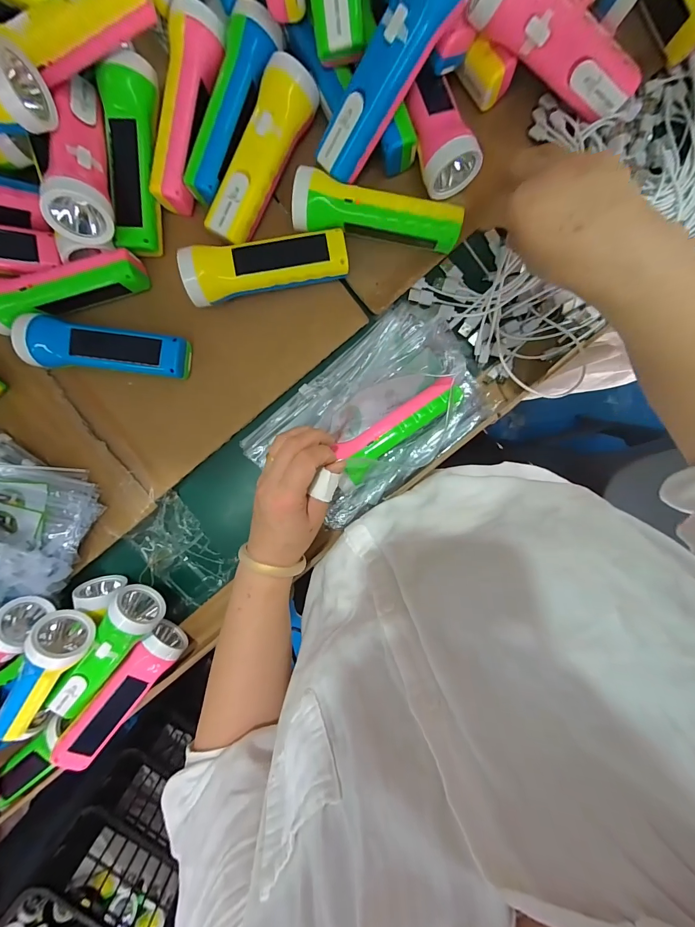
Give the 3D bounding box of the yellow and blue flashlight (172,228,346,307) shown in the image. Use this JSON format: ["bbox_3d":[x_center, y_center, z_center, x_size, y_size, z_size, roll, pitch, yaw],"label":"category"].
[{"bbox_3d":[-0.080,-0.198,0.352,0.159,0.035,0.044,-11,96,2],"label":"yellow and blue flashlight"}]

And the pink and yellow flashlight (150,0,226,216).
[{"bbox_3d":[-0.160,-0.344,0.346,0.048,0.039,0.167,17,96,-1],"label":"pink and yellow flashlight"}]

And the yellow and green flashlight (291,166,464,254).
[{"bbox_3d":[0.027,-0.243,0.350,0.158,0.045,0.041,10,96,0],"label":"yellow and green flashlight"}]

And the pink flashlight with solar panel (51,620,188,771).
[{"bbox_3d":[-0.258,0.266,0.404,0.048,0.043,0.167,39,76,-3],"label":"pink flashlight with solar panel"}]

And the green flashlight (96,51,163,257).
[{"bbox_3d":[-0.214,-0.300,0.352,0.048,0.047,0.158,5,96,0],"label":"green flashlight"}]

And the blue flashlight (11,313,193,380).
[{"bbox_3d":[-0.255,-0.121,0.380,0.164,0.052,0.054,4,96,0],"label":"blue flashlight"}]

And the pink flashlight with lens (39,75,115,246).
[{"bbox_3d":[-0.247,-0.289,0.329,0.053,0.047,0.156,-4,83,1],"label":"pink flashlight with lens"}]

